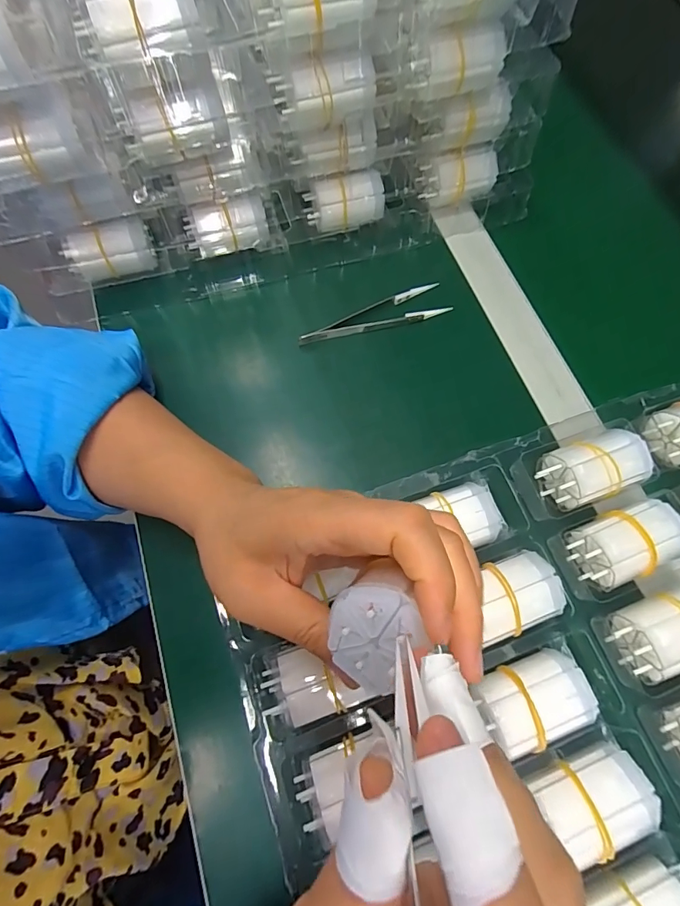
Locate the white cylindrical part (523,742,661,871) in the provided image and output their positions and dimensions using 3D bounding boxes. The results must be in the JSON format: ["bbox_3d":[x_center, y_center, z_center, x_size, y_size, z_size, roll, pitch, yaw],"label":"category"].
[{"bbox_3d":[0.127,0.177,0.221,0.054,0.035,0.037,-20,71,-9],"label":"white cylindrical part"}]

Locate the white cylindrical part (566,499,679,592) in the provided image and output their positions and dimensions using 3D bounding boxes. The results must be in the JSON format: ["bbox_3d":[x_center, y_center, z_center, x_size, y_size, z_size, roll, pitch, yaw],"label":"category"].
[{"bbox_3d":[0.176,0.057,0.267,0.061,0.038,0.039,-19,71,-8],"label":"white cylindrical part"}]

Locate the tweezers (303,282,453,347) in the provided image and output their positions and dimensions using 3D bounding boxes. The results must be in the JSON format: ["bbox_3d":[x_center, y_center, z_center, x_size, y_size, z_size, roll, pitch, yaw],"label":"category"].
[{"bbox_3d":[0.028,-0.107,0.339,0.121,0.010,0.028,-22,71,-9],"label":"tweezers"}]

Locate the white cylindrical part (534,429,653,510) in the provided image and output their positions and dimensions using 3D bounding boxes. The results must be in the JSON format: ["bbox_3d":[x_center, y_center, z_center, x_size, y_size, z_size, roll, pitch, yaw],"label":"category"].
[{"bbox_3d":[0.164,0.012,0.282,0.062,0.039,0.038,-19,71,-8],"label":"white cylindrical part"}]

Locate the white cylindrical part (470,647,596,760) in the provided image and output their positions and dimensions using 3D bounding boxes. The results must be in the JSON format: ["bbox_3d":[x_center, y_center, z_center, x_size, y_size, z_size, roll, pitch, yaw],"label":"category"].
[{"bbox_3d":[0.103,0.137,0.236,0.059,0.035,0.042,-20,71,-9],"label":"white cylindrical part"}]

